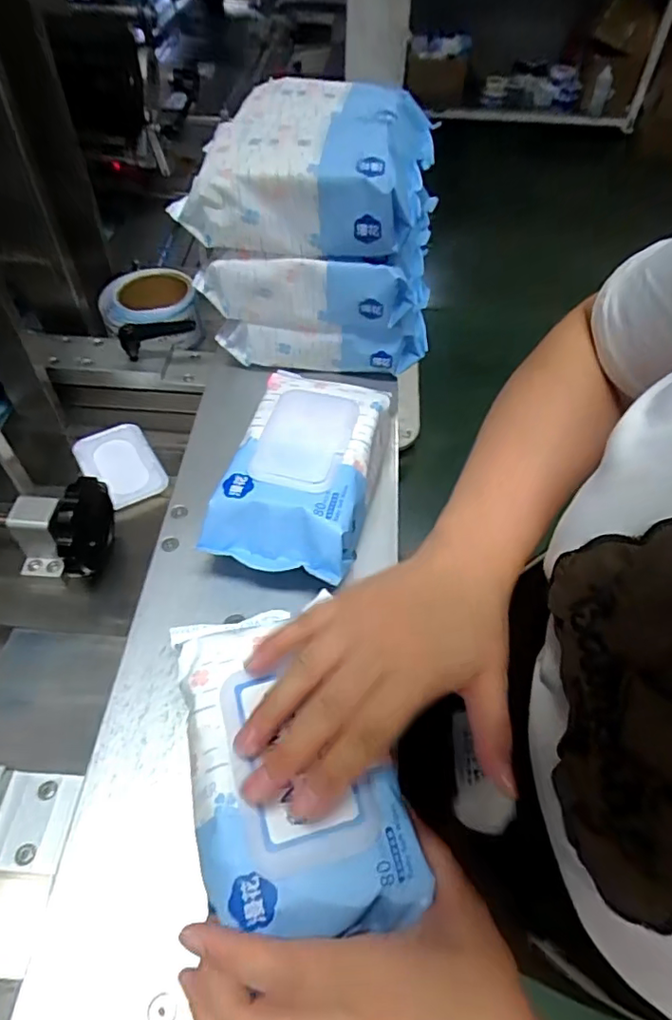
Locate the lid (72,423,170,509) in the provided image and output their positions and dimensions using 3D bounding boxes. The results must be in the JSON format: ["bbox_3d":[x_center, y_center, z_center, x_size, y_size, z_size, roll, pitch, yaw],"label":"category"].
[{"bbox_3d":[-0.198,-0.043,0.532,0.063,0.013,0.093,-27,58,-20],"label":"lid"}]

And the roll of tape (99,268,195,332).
[{"bbox_3d":[-0.205,-0.228,0.631,0.097,0.030,0.095,0,52,-1],"label":"roll of tape"}]

